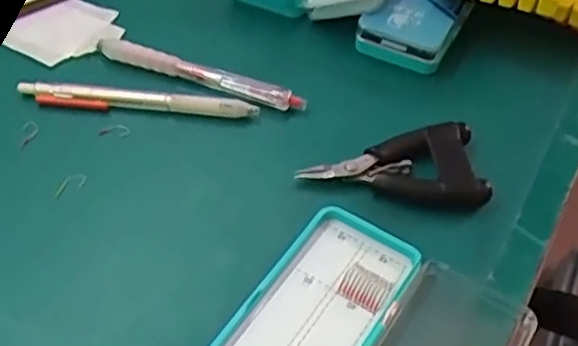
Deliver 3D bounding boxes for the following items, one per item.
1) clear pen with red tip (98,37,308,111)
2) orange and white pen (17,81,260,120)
[{"bbox_3d":[-0.055,-0.062,0.395,0.136,0.010,0.014,18,52,14],"label":"clear pen with red tip"},{"bbox_3d":[-0.088,-0.043,0.381,0.139,0.010,0.014,4,50,3],"label":"orange and white pen"}]

